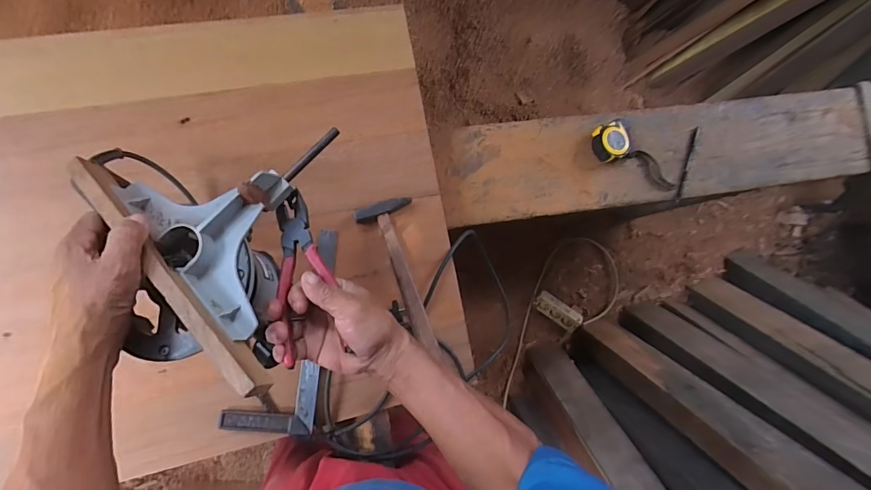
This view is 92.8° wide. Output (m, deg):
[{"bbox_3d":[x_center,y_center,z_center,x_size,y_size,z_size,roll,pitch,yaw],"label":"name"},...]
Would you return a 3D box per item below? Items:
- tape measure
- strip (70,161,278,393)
[{"bbox_3d":[0.387,-0.176,0.783,0.197,0.039,0.087,19,87,-9],"label":"tape measure"},{"bbox_3d":[-0.253,0.024,0.388,0.021,0.030,0.298,-44,77,-6],"label":"strip"}]

